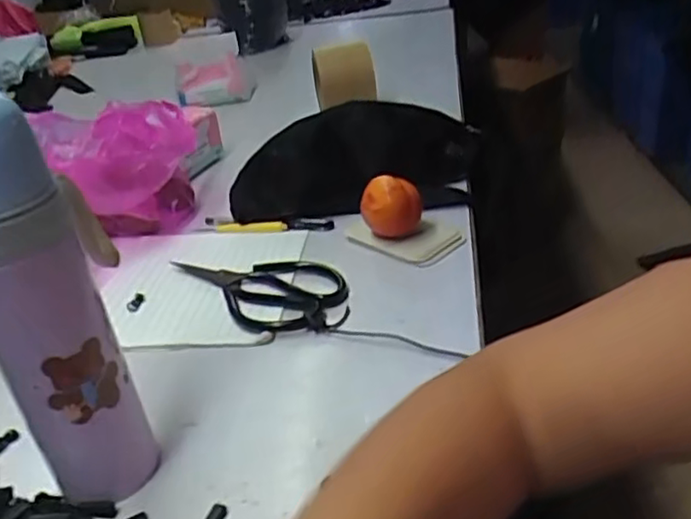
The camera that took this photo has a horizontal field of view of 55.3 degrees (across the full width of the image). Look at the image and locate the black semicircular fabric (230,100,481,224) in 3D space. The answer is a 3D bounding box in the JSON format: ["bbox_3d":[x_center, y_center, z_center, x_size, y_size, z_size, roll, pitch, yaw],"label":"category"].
[{"bbox_3d":[0.014,-0.108,0.722,0.275,0.092,0.110,-5,30,1],"label":"black semicircular fabric"}]

